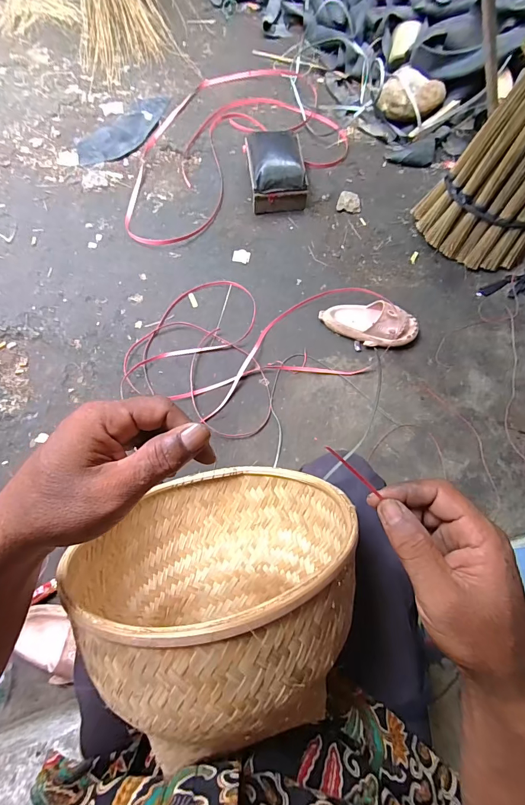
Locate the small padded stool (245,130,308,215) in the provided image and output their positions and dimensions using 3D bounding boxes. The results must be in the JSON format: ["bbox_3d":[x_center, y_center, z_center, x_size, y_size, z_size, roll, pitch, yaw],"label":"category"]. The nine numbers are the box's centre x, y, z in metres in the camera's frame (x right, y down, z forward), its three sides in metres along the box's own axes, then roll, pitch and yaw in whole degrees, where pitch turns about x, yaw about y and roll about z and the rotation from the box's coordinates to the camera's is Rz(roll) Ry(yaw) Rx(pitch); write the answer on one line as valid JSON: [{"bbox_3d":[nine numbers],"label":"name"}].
[{"bbox_3d":[0.046,-0.752,1.183,0.173,0.145,0.222,-8,73,-3],"label":"small padded stool"}]

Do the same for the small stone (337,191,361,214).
[{"bbox_3d":[0.295,-0.678,1.231,0.078,0.027,0.061,11,73,3],"label":"small stone"}]

